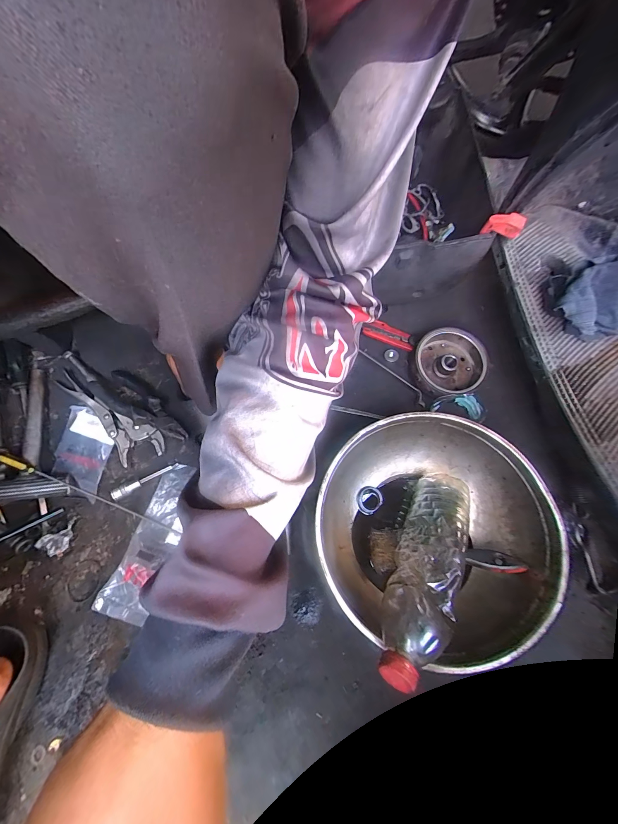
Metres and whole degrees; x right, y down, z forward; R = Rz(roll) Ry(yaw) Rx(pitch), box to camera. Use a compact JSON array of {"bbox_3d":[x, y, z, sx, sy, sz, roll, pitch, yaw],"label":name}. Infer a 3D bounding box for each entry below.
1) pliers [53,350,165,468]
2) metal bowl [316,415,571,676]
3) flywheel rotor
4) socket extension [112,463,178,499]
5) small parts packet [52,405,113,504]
[{"bbox_3d":[-0.327,-0.003,0.497,0.247,0.022,0.065,36,71,15],"label":"pliers"},{"bbox_3d":[0.144,0.138,0.371,0.228,0.136,0.232,0,66,0],"label":"metal bowl"},{"bbox_3d":[0.218,-0.074,0.495,0.110,0.048,0.117,7,66,3],"label":"flywheel rotor"},{"bbox_3d":[-0.238,0.100,0.458,0.093,0.017,0.013,-27,69,-11],"label":"socket extension"},{"bbox_3d":[-0.351,0.059,0.487,0.100,0.013,0.123,12,82,17],"label":"small parts packet"}]

